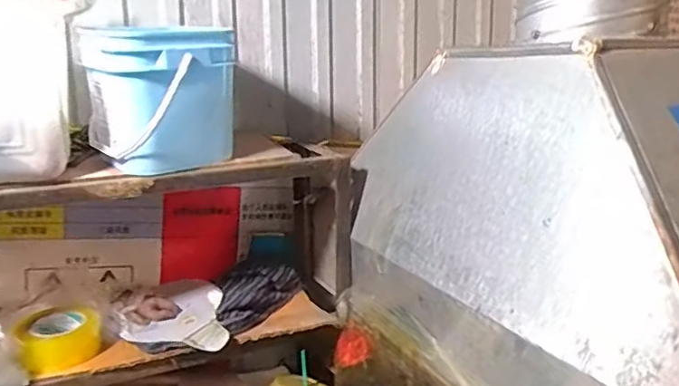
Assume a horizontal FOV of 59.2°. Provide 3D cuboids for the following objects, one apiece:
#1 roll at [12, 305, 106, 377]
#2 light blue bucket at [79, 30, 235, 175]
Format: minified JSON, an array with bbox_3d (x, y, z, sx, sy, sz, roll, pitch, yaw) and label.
[{"bbox_3d":[-0.449,0.233,0.967,0.123,0.068,0.118,0,12,0],"label":"roll"},{"bbox_3d":[-0.270,-0.137,0.905,0.209,0.190,0.179,-4,13,-21],"label":"light blue bucket"}]

